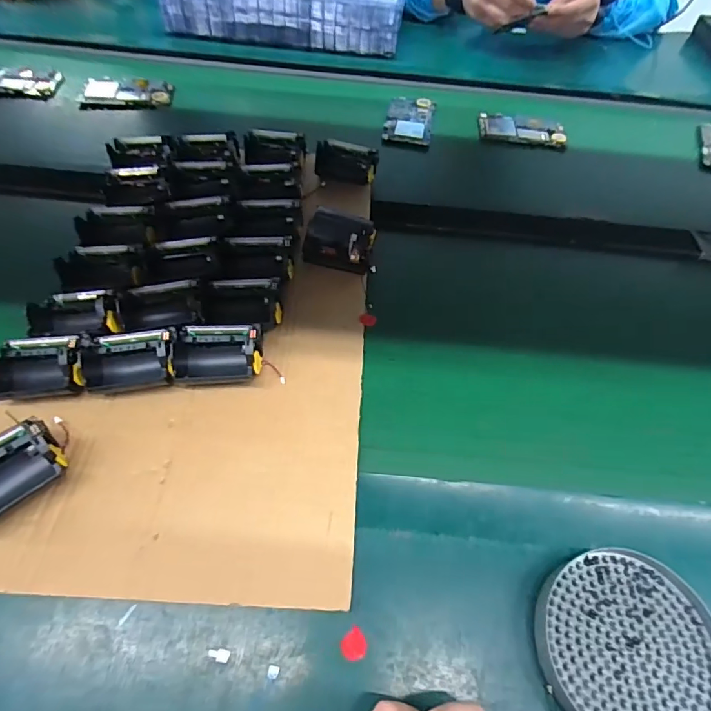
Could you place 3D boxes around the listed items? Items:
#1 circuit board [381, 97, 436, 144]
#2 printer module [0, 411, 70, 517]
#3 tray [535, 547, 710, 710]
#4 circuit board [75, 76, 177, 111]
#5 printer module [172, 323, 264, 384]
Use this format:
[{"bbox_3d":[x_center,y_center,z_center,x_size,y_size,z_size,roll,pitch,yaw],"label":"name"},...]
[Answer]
[{"bbox_3d":[0.078,-0.342,0.666,0.066,0.006,0.114,11,57,2],"label":"circuit board"},{"bbox_3d":[-0.247,0.083,0.330,0.084,0.040,0.053,-39,67,-25],"label":"printer module"},{"bbox_3d":[0.179,0.189,0.300,0.110,0.016,0.112,2,57,-3],"label":"tray"},{"bbox_3d":[-0.323,-0.376,0.657,0.123,0.011,0.073,-3,57,-5],"label":"circuit board"},{"bbox_3d":[-0.121,-0.003,0.407,0.074,0.036,0.060,3,56,-2],"label":"printer module"}]

